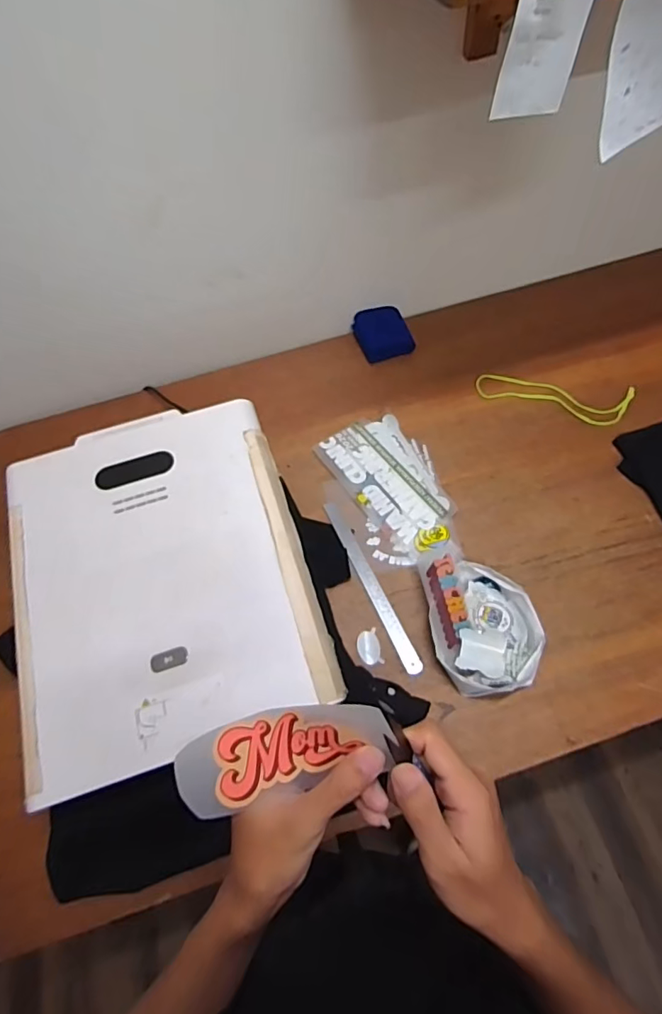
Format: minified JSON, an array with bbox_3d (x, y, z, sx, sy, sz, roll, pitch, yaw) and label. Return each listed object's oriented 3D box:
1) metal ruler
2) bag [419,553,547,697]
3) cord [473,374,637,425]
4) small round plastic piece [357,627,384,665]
[{"bbox_3d":[0.065,0.131,0.867,0.028,0.007,0.327,-25,65,-8],"label":"metal ruler"},{"bbox_3d":[0.240,0.180,0.812,0.163,0.047,0.227,-9,64,-1],"label":"bag"},{"bbox_3d":[0.448,-0.226,1.021,0.299,0.007,0.099,14,66,11],"label":"cord"},{"bbox_3d":[0.061,0.226,0.815,0.036,0.013,0.056,-12,64,-2],"label":"small round plastic piece"}]

